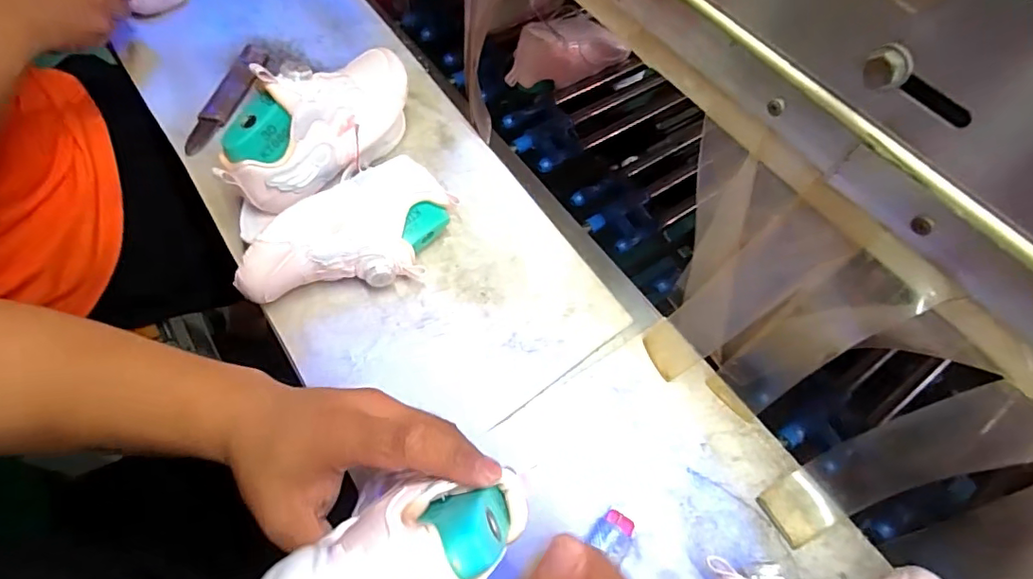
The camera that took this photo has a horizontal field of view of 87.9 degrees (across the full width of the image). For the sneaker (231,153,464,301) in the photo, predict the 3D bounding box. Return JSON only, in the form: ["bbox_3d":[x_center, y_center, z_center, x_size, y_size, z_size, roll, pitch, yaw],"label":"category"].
[{"bbox_3d":[-0.135,-0.036,0.461,0.182,0.069,0.084,-37,69,-23],"label":"sneaker"}]

